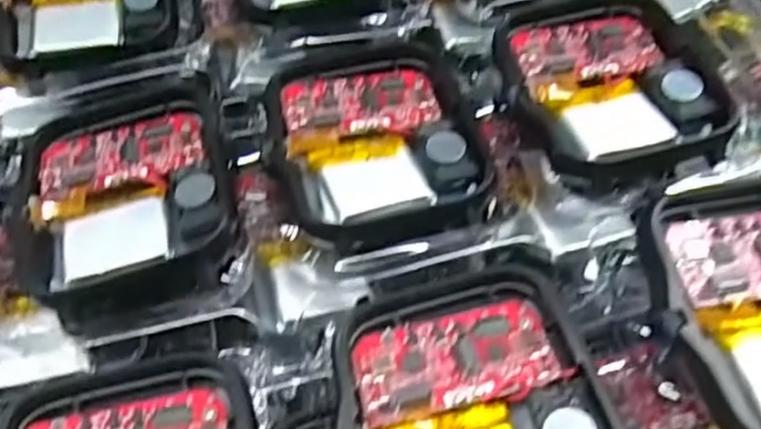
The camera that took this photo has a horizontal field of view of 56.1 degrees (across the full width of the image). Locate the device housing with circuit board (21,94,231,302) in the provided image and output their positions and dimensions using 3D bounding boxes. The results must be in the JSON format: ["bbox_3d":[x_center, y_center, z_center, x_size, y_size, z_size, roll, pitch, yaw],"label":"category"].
[{"bbox_3d":[-0.046,-0.005,0.130,0.036,0.007,0.043,-8,55,-7],"label":"device housing with circuit board"}]

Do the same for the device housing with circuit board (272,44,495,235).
[{"bbox_3d":[-0.001,-0.016,0.136,0.038,0.004,0.043,-12,56,-9],"label":"device housing with circuit board"}]

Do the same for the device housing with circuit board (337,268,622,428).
[{"bbox_3d":[0.014,0.029,0.104,0.037,0.005,0.044,-8,55,-7],"label":"device housing with circuit board"}]

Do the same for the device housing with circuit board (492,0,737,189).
[{"bbox_3d":[0.045,-0.027,0.140,0.039,0.005,0.047,-9,55,-8],"label":"device housing with circuit board"}]

